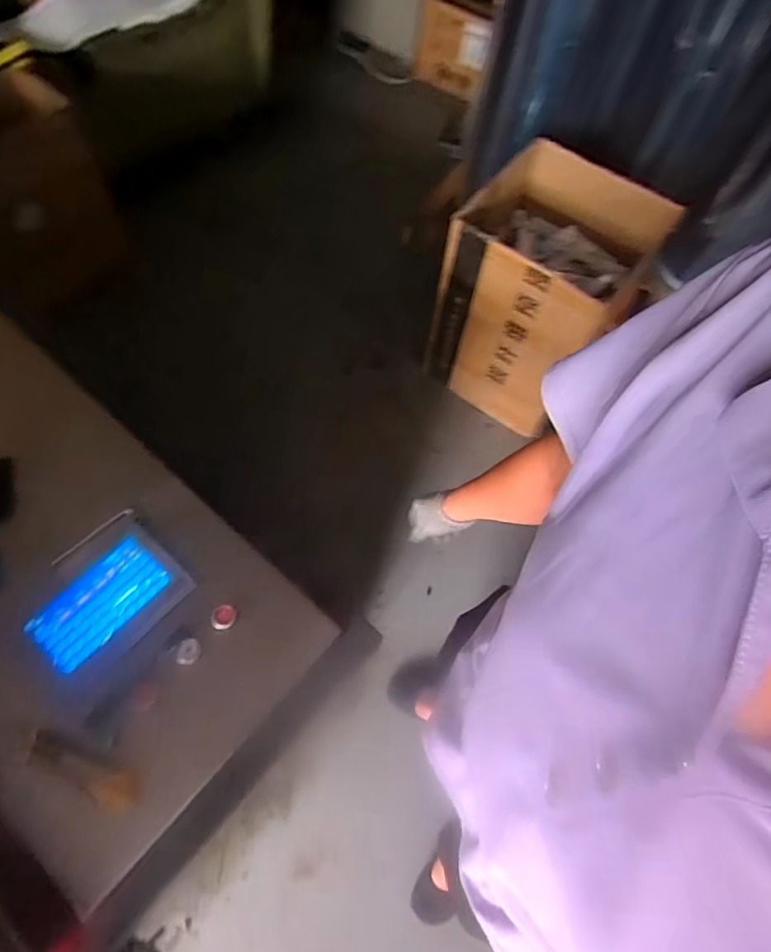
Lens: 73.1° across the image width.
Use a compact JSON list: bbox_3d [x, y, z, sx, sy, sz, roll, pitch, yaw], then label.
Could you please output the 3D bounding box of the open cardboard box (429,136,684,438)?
[{"bbox_3d":[0.471,-0.560,1.624,0.508,0.551,0.571,29,68,9],"label":"open cardboard box"}]

